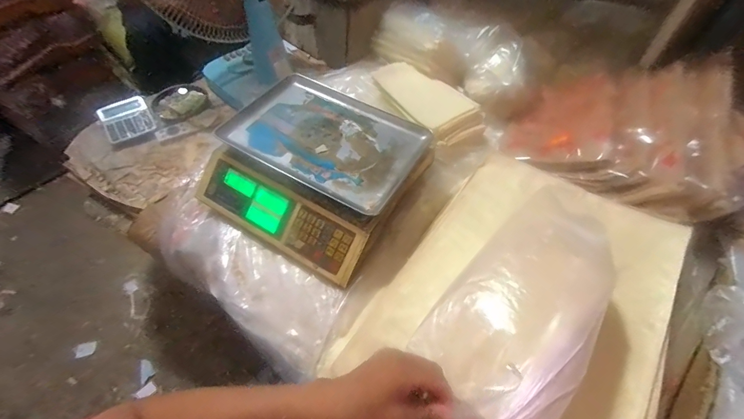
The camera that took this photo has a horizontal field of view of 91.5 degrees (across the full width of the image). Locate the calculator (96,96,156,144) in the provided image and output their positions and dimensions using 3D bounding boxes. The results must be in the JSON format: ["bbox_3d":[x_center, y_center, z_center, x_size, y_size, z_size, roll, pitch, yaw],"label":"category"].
[{"bbox_3d":[-0.577,-0.211,0.854,0.103,0.021,0.146,-28,57,-21],"label":"calculator"}]

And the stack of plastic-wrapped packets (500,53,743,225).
[{"bbox_3d":[0.493,-0.149,0.676,0.405,0.143,0.315,33,58,23],"label":"stack of plastic-wrapped packets"}]

